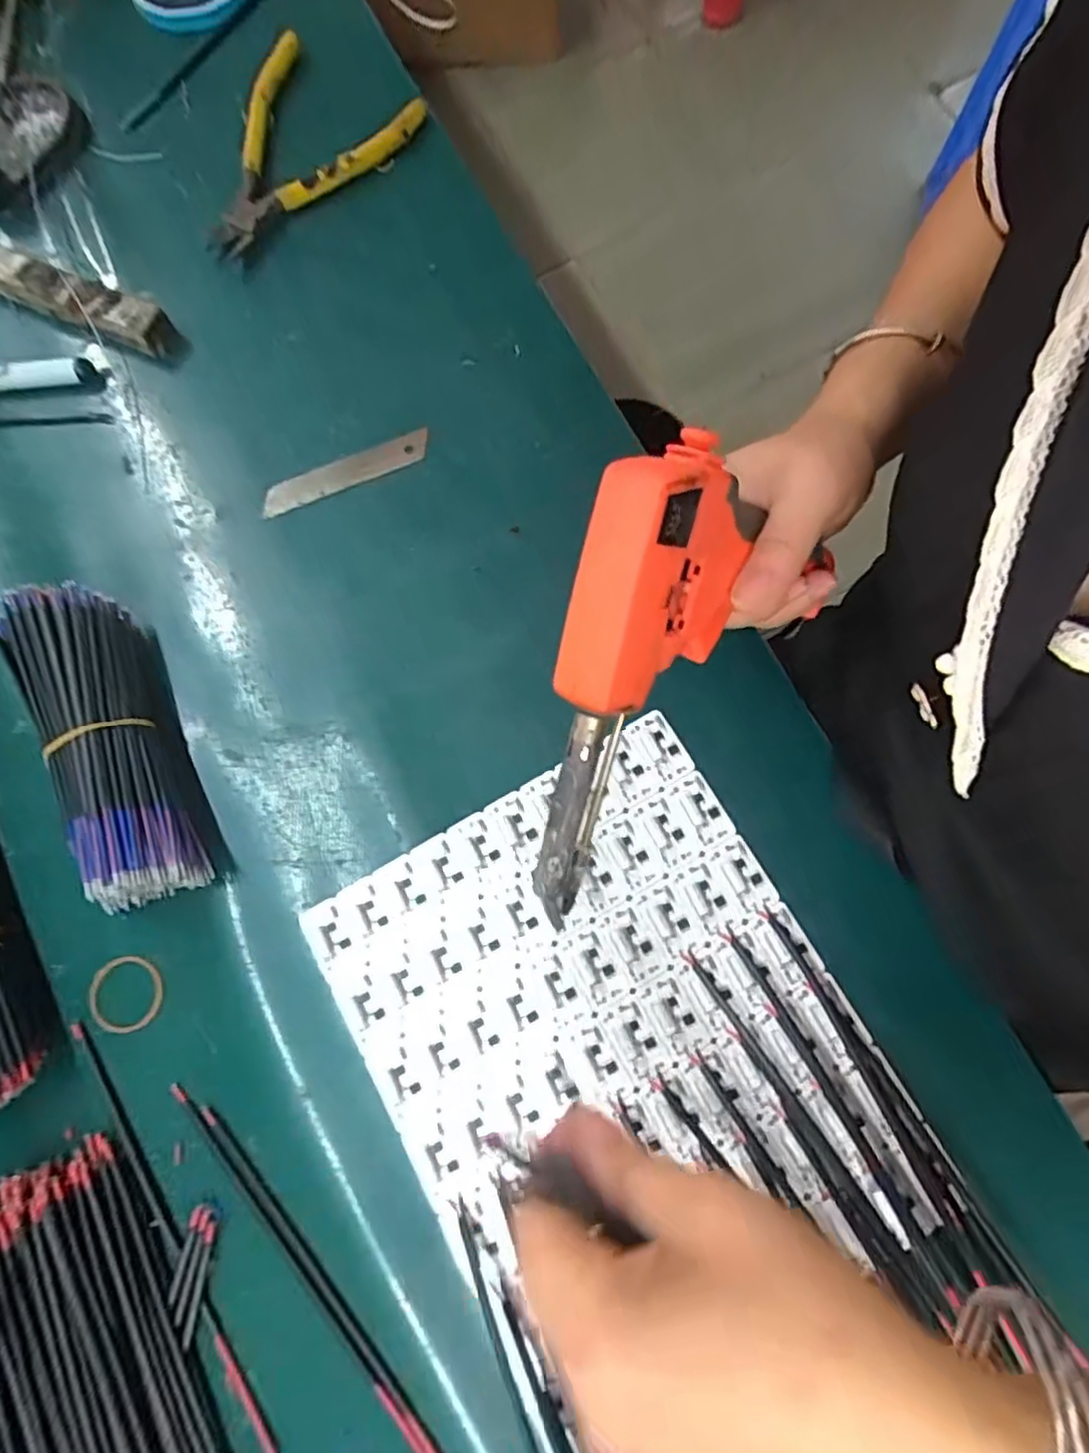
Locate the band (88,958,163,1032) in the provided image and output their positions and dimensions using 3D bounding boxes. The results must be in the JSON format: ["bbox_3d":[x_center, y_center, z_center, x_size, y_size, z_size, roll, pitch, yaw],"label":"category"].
[{"bbox_3d":[-0.192,0.123,0.321,0.032,0.004,0.033,0,76,0],"label":"band"}]

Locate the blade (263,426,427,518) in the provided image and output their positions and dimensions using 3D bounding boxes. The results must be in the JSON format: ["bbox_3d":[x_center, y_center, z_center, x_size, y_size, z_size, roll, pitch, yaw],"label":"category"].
[{"bbox_3d":[-0.109,-0.139,0.382,0.094,0.004,0.017,-23,93,-6],"label":"blade"}]

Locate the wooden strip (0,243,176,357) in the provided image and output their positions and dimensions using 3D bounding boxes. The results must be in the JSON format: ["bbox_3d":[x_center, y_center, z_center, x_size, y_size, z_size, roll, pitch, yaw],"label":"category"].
[{"bbox_3d":[-0.307,-0.255,0.391,0.214,0.024,0.021,22,77,5],"label":"wooden strip"}]

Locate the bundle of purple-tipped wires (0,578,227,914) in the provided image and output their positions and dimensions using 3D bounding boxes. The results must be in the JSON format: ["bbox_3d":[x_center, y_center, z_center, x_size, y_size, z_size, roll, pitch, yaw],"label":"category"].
[{"bbox_3d":[-0.200,0.008,0.321,0.053,0.045,0.151,-23,77,-3],"label":"bundle of purple-tipped wires"}]

